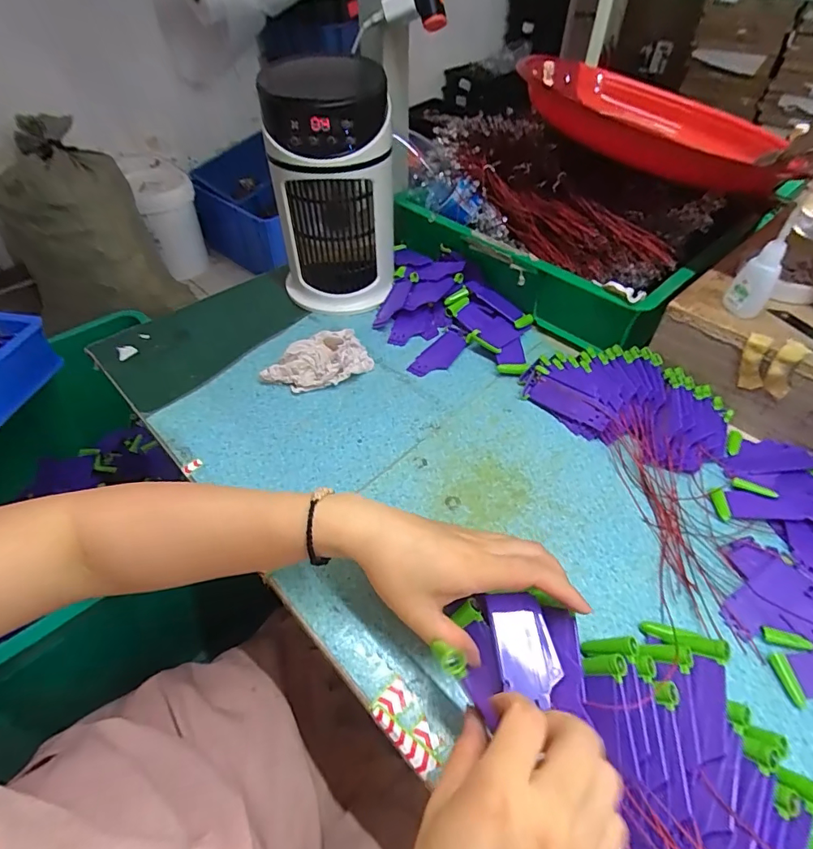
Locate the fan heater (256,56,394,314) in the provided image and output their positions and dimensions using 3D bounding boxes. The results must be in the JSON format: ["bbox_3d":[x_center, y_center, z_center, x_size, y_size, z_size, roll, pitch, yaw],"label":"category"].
[{"bbox_3d":[-0.083,-0.260,0.537,0.134,0.228,0.113,-6,49,-5],"label":"fan heater"}]

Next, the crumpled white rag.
[{"bbox_3d":[-0.096,-0.065,0.504,0.111,0.028,0.060,-26,53,-21],"label":"crumpled white rag"}]

